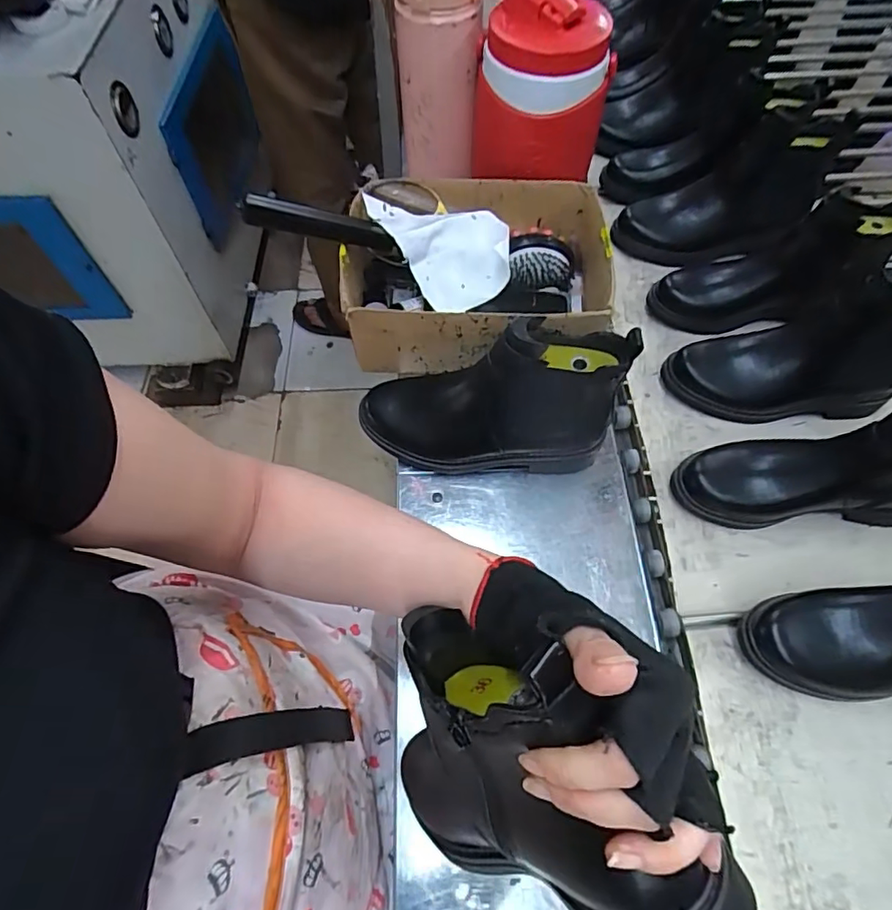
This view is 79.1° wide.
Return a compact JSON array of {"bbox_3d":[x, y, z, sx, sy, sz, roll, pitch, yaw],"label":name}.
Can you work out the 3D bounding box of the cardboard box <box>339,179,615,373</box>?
[{"bbox_3d":[0.034,-0.205,0.601,0.281,0.102,0.210,4,58,8],"label":"cardboard box"}]

